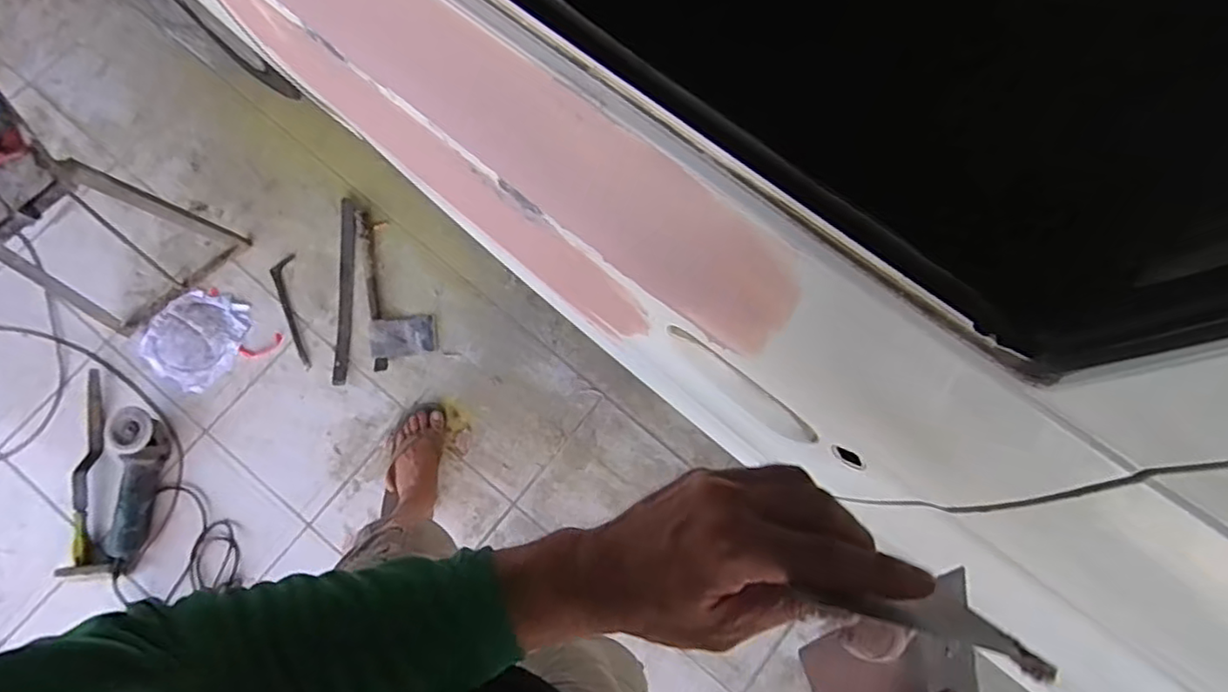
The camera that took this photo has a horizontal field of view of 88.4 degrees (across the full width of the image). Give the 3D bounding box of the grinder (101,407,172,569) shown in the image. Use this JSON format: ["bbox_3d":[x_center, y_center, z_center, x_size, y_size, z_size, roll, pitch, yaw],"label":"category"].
[{"bbox_3d":[-0.982,0.279,1.270,0.090,0.105,0.304,10,80,2],"label":"grinder"}]

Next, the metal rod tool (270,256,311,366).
[{"bbox_3d":[-0.710,-0.077,1.395,0.052,0.008,0.256,-18,80,-3],"label":"metal rod tool"}]

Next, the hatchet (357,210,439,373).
[{"bbox_3d":[-0.483,-0.134,1.404,0.143,0.019,0.361,-9,79,-1],"label":"hatchet"}]

